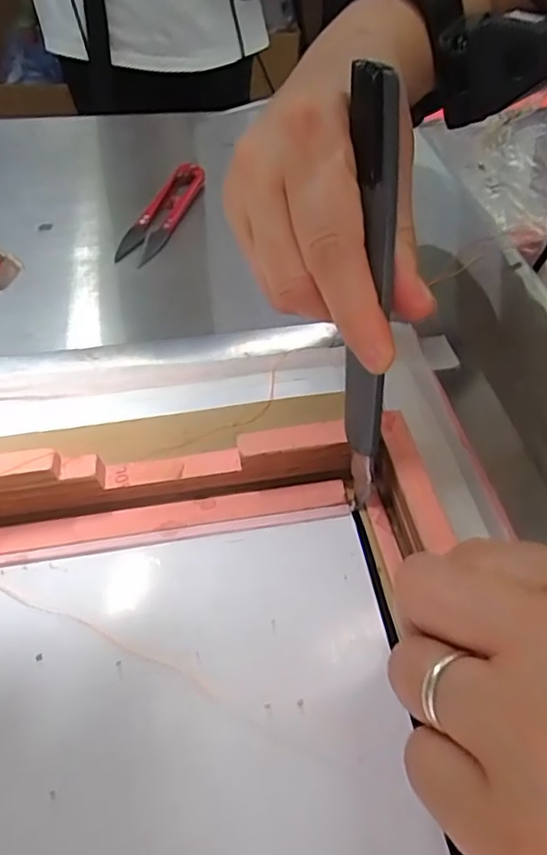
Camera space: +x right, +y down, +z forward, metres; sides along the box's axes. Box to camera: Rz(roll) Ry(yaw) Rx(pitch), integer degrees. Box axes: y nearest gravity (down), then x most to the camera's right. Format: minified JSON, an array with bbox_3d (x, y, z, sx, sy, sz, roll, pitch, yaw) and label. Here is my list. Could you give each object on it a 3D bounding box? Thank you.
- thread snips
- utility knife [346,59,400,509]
[{"bbox_3d":[-0.071,-0.142,0.408,0.026,0.013,0.114,14,48,12],"label":"thread snips"},{"bbox_3d":[0.033,-0.040,0.212,0.011,0.145,0.020,-3,26,-3],"label":"utility knife"}]

